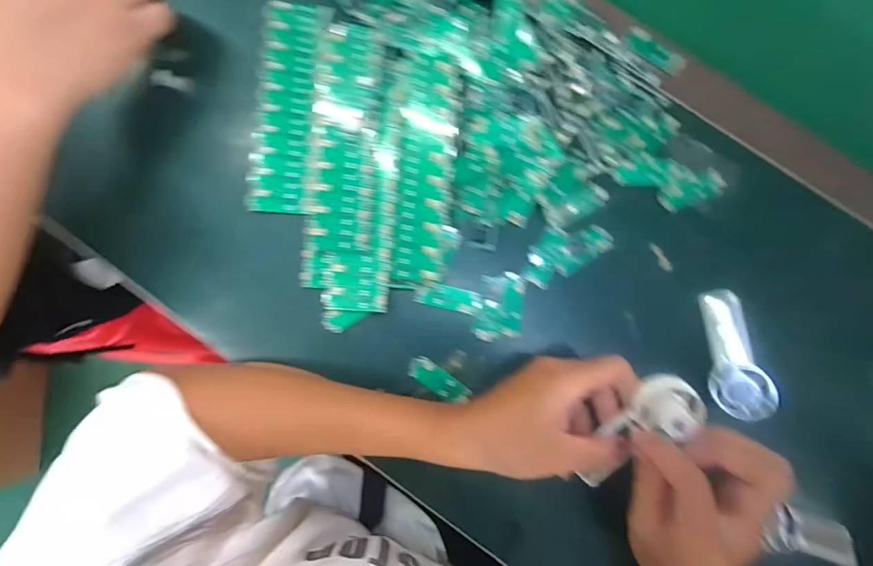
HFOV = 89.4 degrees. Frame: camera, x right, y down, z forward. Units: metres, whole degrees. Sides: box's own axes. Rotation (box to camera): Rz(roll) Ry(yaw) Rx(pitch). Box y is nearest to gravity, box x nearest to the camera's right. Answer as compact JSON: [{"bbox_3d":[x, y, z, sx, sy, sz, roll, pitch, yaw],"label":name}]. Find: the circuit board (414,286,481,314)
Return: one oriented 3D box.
[{"bbox_3d":[0.009,0.012,0.364,0.054,0.005,0.019,13,84,1],"label":"circuit board"}]

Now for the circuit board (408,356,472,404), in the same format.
[{"bbox_3d":[0.002,0.080,0.358,0.053,0.005,0.018,35,85,3],"label":"circuit board"}]

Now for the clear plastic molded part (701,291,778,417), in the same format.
[{"bbox_3d":[0.227,0.053,0.341,0.034,0.028,0.099,0,68,-1],"label":"clear plastic molded part"}]

